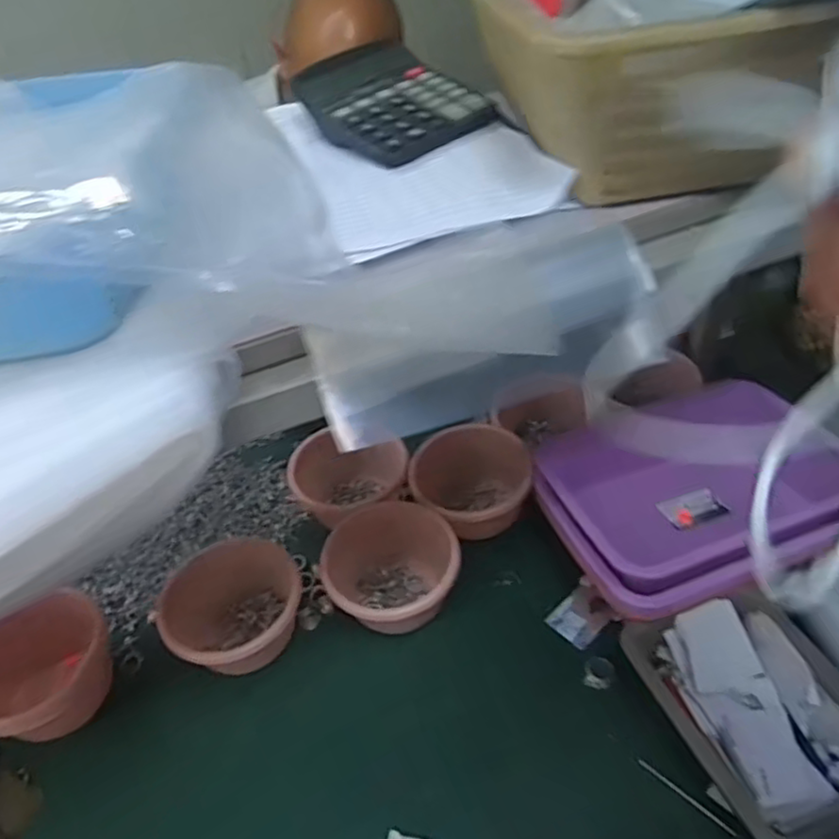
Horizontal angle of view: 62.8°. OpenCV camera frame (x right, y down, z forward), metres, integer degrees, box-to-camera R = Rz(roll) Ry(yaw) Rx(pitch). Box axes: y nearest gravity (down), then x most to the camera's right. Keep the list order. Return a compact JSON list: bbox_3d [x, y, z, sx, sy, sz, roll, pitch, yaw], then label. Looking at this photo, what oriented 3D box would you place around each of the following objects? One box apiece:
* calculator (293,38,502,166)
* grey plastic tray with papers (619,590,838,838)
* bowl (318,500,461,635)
[{"bbox_3d":[-0.026,-0.262,0.563,0.121,0.041,0.154,-32,48,-25],"label":"calculator"},{"bbox_3d":[0.310,0.264,0.624,0.164,0.052,0.214,-18,44,-13],"label":"grey plastic tray with papers"},{"bbox_3d":[-0.032,0.173,0.784,0.149,0.085,0.130,-13,43,-7],"label":"bowl"}]

